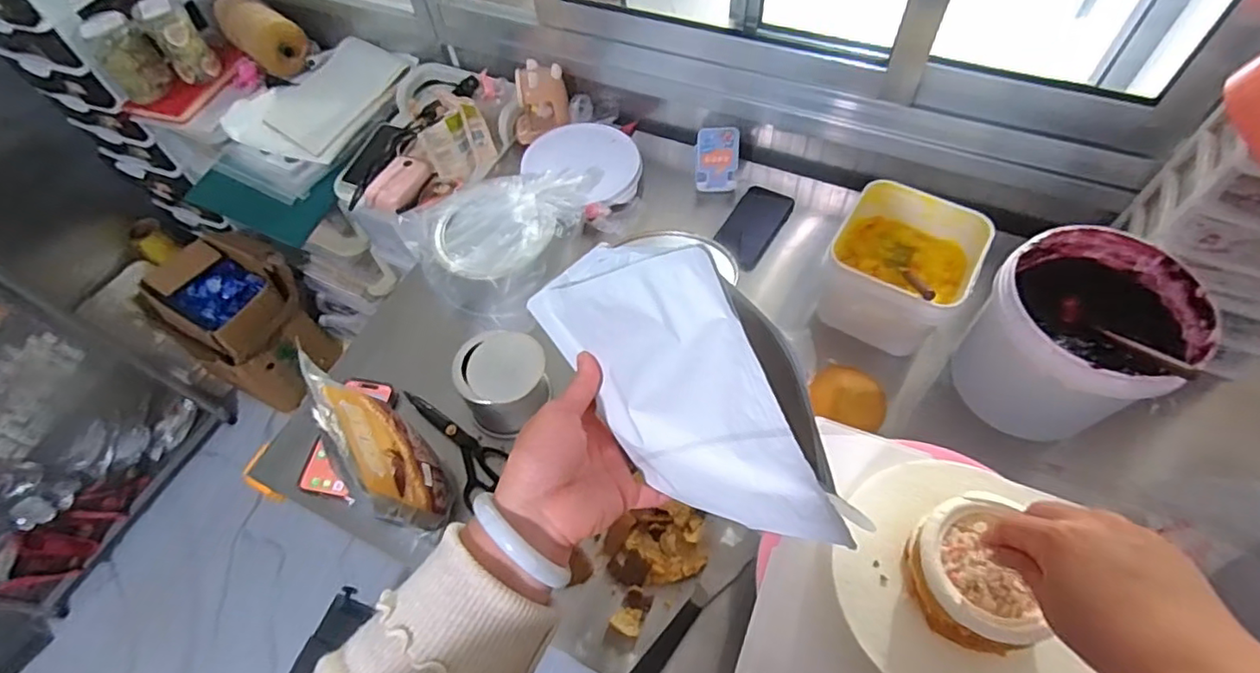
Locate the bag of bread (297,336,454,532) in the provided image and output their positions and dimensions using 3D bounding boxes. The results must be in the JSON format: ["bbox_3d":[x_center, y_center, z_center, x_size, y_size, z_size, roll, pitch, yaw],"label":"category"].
[{"bbox_3d":[-0.259,0.114,0.633,0.057,0.196,0.167,-31,62,-15],"label":"bag of bread"}]

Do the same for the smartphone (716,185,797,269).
[{"bbox_3d":[0.193,-0.175,0.933,0.080,0.016,0.162,26,64,18],"label":"smartphone"}]

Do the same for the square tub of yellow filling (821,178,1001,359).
[{"bbox_3d":[0.355,-0.090,0.806,0.171,0.126,0.164,26,64,18],"label":"square tub of yellow filling"}]

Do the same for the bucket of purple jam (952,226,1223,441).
[{"bbox_3d":[0.512,0.011,0.710,0.194,0.185,0.191,-26,60,-12],"label":"bucket of purple jam"}]

